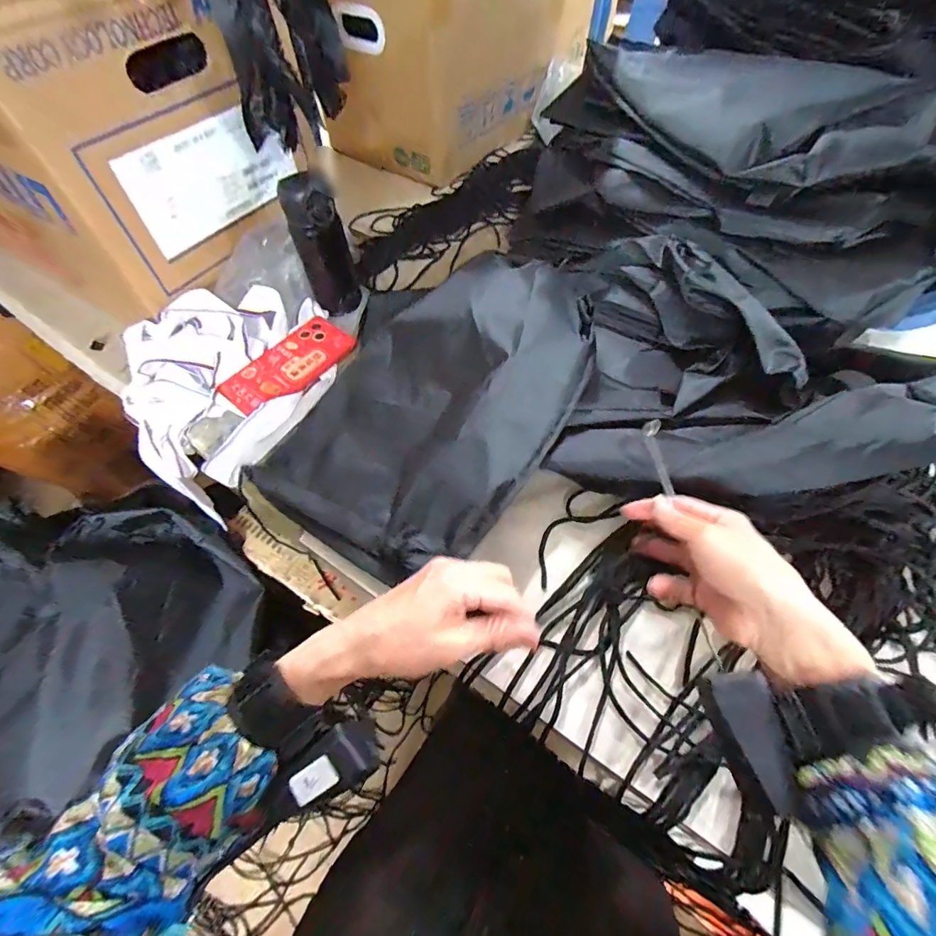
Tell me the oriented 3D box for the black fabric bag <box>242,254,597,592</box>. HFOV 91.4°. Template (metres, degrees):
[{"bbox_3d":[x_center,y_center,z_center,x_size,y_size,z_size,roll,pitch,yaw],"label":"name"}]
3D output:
[{"bbox_3d":[-0.038,-0.092,0.474,0.282,0.085,0.382,22,61,15],"label":"black fabric bag"}]

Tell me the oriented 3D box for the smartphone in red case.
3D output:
[{"bbox_3d":[-0.222,-0.129,0.574,0.082,0.014,0.163,30,64,19],"label":"smartphone in red case"}]

